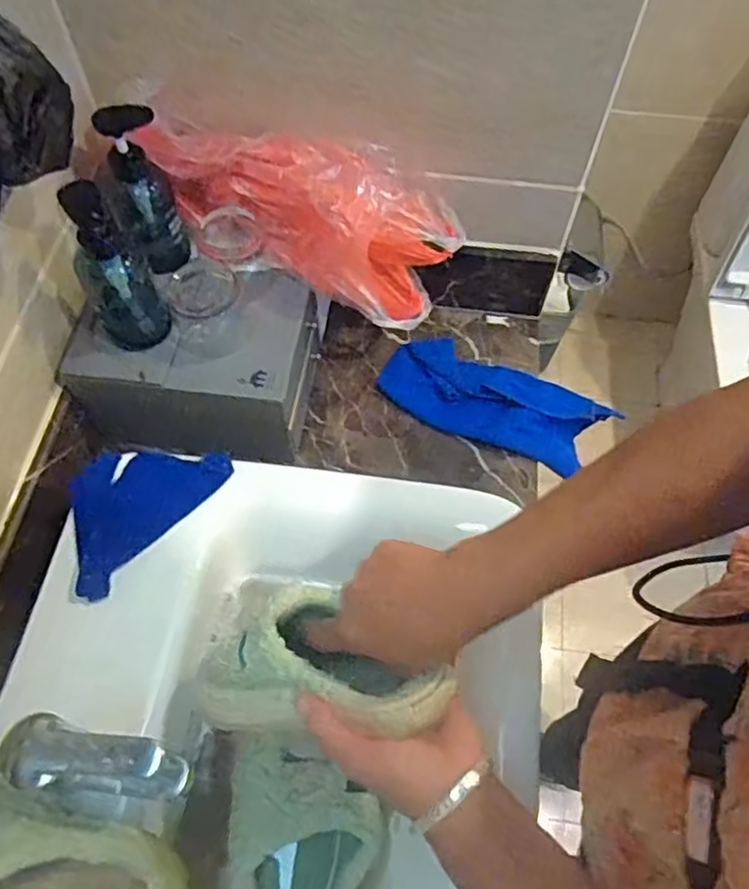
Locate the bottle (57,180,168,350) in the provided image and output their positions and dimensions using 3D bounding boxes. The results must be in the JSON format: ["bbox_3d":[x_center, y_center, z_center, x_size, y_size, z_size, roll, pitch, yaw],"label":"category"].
[{"bbox_3d":[-0.239,-0.158,0.605,0.061,0.163,0.056,-29,65,-16],"label":"bottle"}]

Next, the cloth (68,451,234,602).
[{"bbox_3d":[-0.228,0.051,0.617,0.106,0.012,0.166,34,66,17],"label":"cloth"}]

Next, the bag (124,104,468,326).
[{"bbox_3d":[-0.072,-0.246,0.674,0.320,0.135,0.149,19,61,-6],"label":"bag"}]

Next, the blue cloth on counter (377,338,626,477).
[{"bbox_3d":[0.137,-0.052,0.789,0.253,0.038,0.107,22,63,11],"label":"blue cloth on counter"}]

